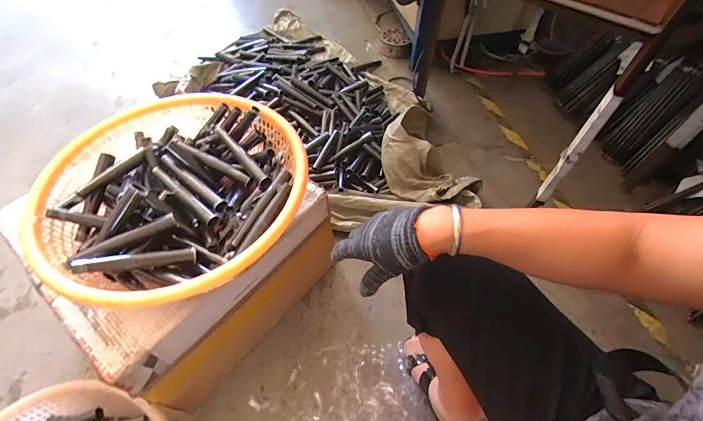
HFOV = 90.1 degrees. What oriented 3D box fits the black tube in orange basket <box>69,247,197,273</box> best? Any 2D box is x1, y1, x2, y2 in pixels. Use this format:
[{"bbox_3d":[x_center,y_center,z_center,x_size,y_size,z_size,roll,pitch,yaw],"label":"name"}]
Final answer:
[{"bbox_3d":[-0.303,0.072,0.500,0.148,0.021,0.021,-2,50,-34],"label":"black tube in orange basket"}]

